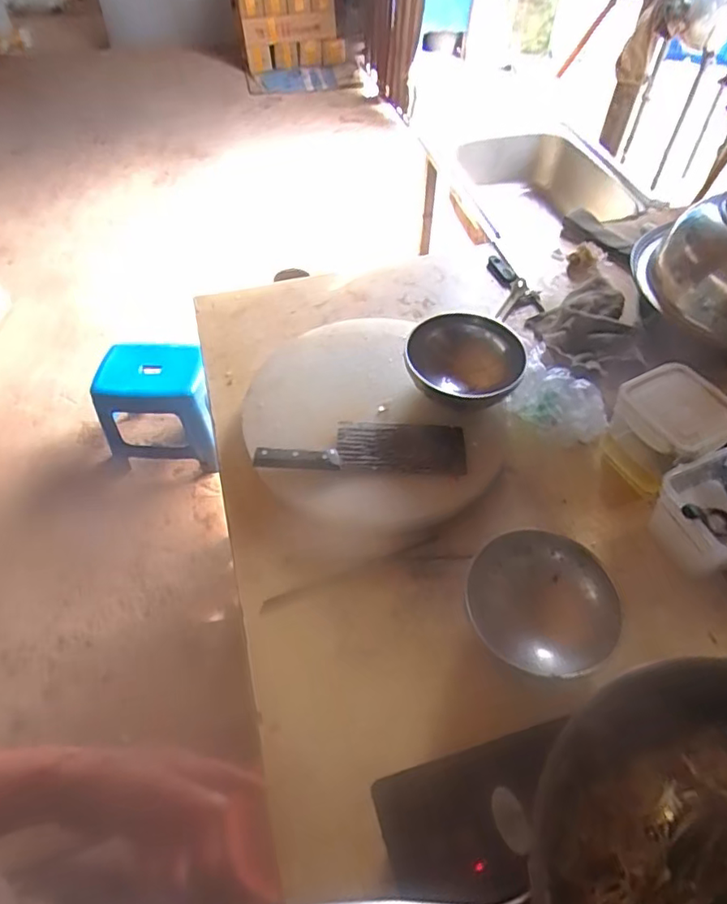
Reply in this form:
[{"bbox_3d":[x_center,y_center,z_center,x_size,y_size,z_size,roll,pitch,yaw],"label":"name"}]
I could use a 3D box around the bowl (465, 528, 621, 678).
[{"bbox_3d":[0.205,0.170,0.655,0.156,0.050,0.160,0,53,0],"label":"bowl"}]

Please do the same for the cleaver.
[{"bbox_3d":[-0.002,-0.006,0.803,0.286,0.028,0.075,-1,53,0],"label":"cleaver"}]

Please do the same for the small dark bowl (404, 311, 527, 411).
[{"bbox_3d":[0.144,-0.128,0.824,0.161,0.056,0.170,0,53,0],"label":"small dark bowl"}]

